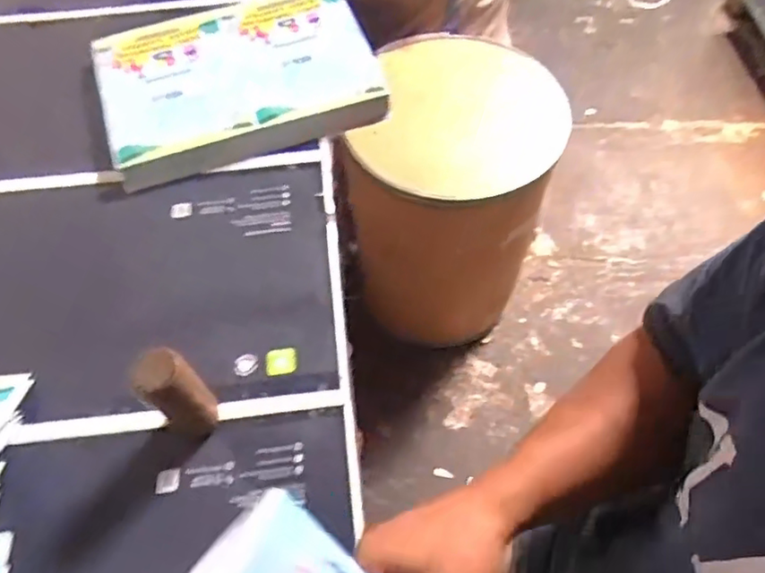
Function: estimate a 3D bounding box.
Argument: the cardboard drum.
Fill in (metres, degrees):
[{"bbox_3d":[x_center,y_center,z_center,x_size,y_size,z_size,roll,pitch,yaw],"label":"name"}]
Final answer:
[{"bbox_3d":[0.126,-0.161,1.206,0.339,0.520,0.339,-1,60,1],"label":"cardboard drum"}]

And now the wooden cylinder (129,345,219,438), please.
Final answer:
[{"bbox_3d":[-0.164,0.088,0.497,0.038,0.108,0.040,40,69,21],"label":"wooden cylinder"}]

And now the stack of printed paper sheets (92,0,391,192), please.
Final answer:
[{"bbox_3d":[-0.168,-0.248,0.721,0.314,0.043,0.231,-19,62,-9],"label":"stack of printed paper sheets"}]

